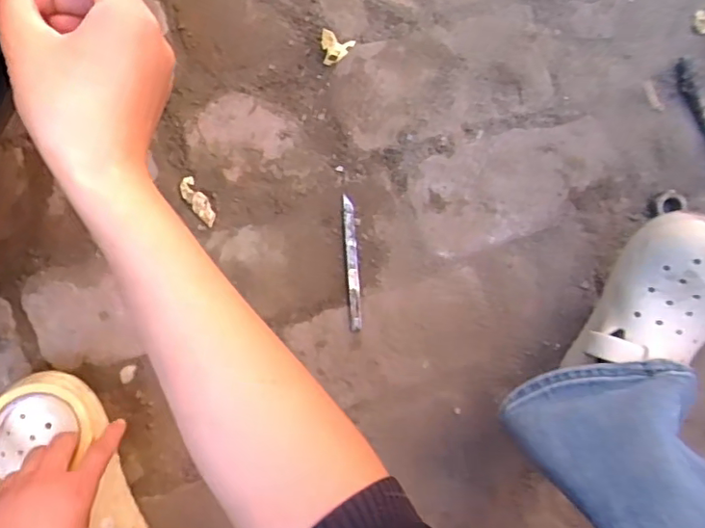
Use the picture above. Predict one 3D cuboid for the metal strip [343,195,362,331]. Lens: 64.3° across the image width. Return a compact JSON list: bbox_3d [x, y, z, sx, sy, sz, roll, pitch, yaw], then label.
[{"bbox_3d":[0.000,0.000,0.584,0.012,0.007,0.137,-4,91,-4],"label":"metal strip"}]

